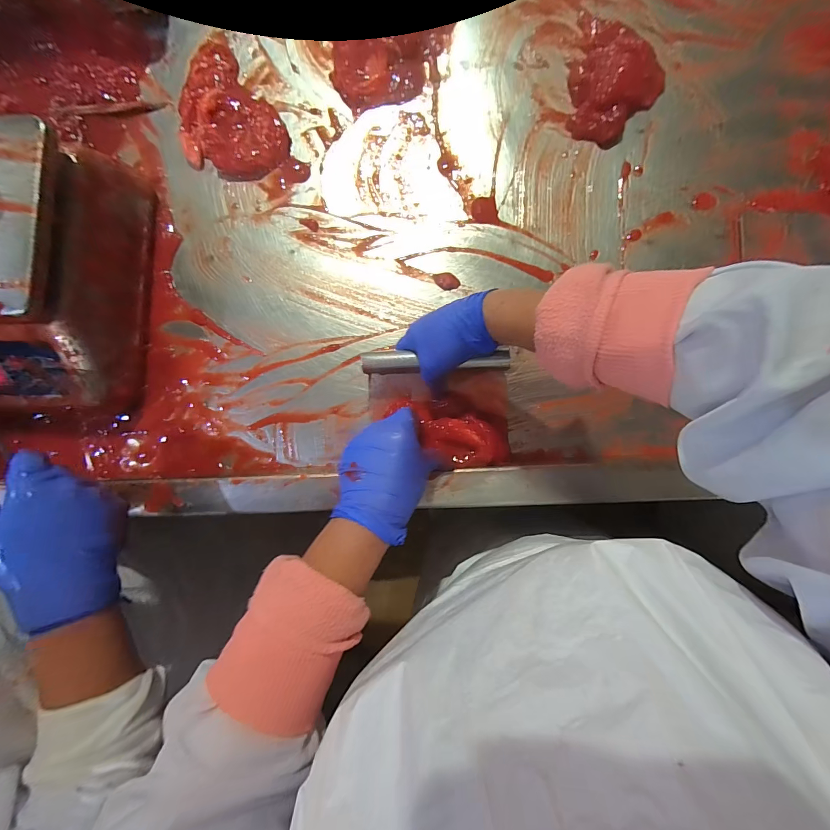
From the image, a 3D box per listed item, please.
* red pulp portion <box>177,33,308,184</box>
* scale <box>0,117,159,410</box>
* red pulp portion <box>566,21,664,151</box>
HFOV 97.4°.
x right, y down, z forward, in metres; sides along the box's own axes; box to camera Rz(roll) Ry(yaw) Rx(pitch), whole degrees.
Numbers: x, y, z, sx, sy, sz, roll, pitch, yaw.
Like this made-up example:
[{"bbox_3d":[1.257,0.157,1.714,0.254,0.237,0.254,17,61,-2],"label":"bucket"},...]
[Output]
[{"bbox_3d":[-0.232,-0.356,0.450,0.117,0.017,0.202,-36,86,-1],"label":"red pulp portion"},{"bbox_3d":[-0.389,-0.141,0.378,0.177,0.126,0.264,-5,86,1],"label":"scale"},{"bbox_3d":[0.236,-0.397,0.434,0.108,0.028,0.135,26,87,3],"label":"red pulp portion"}]

